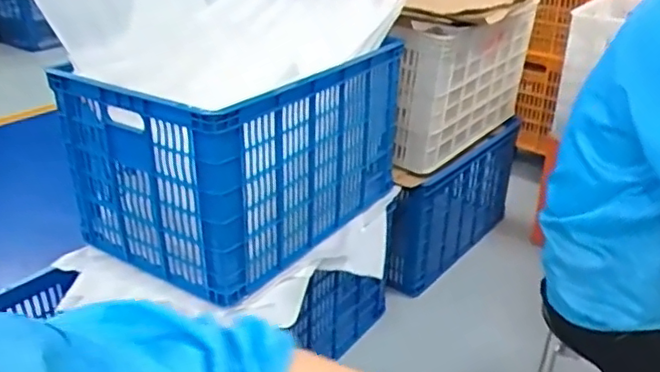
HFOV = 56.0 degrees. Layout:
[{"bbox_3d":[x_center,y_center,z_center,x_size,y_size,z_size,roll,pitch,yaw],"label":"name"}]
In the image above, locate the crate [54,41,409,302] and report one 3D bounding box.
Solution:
[{"bbox_3d":[-0.194,-0.110,1.412,0.456,0.384,0.654,18,32,29],"label":"crate"}]

